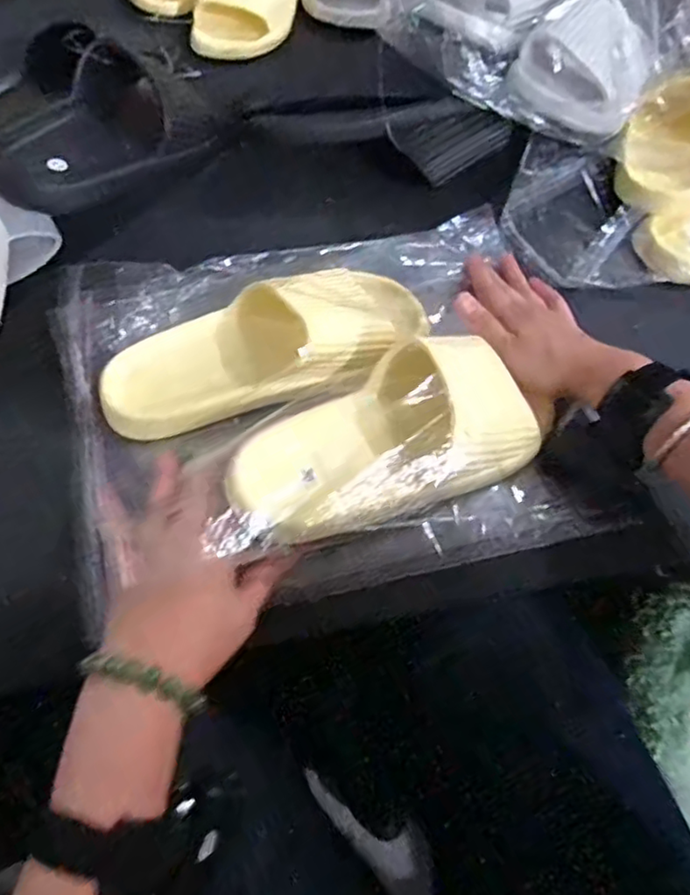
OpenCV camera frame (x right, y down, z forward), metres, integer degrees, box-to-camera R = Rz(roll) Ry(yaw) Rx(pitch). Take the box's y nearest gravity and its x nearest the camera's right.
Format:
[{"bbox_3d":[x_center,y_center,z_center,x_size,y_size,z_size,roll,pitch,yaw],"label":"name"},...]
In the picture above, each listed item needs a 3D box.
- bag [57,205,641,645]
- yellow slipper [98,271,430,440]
[{"bbox_3d":[-0.017,-0.051,0.457,0.357,0.075,0.284,-12,63,-8],"label":"bag"},{"bbox_3d":[-0.053,-0.078,0.461,0.245,0.052,0.098,-15,63,-10],"label":"yellow slipper"}]

